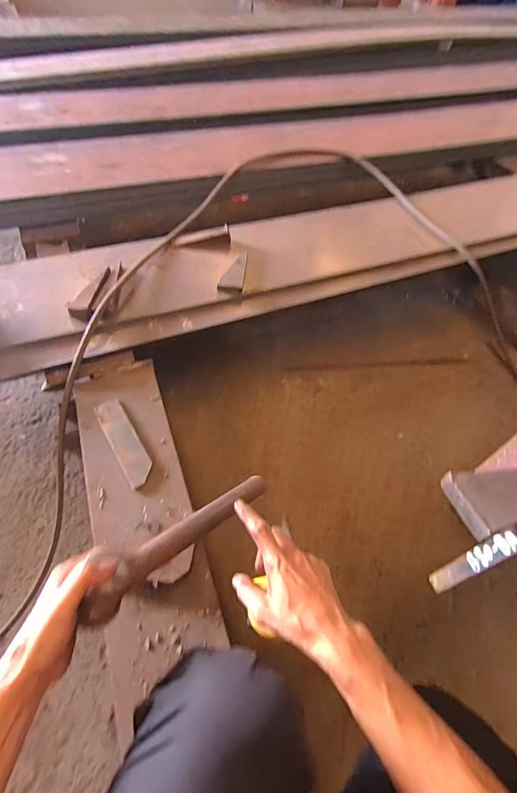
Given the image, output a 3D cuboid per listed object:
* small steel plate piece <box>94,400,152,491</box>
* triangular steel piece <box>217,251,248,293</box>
[{"bbox_3d":[-0.306,0.102,0.893,0.065,0.006,0.224,-23,64,-28],"label":"small steel plate piece"},{"bbox_3d":[-0.074,-0.391,1.200,0.070,0.021,0.187,7,53,0],"label":"triangular steel piece"}]

